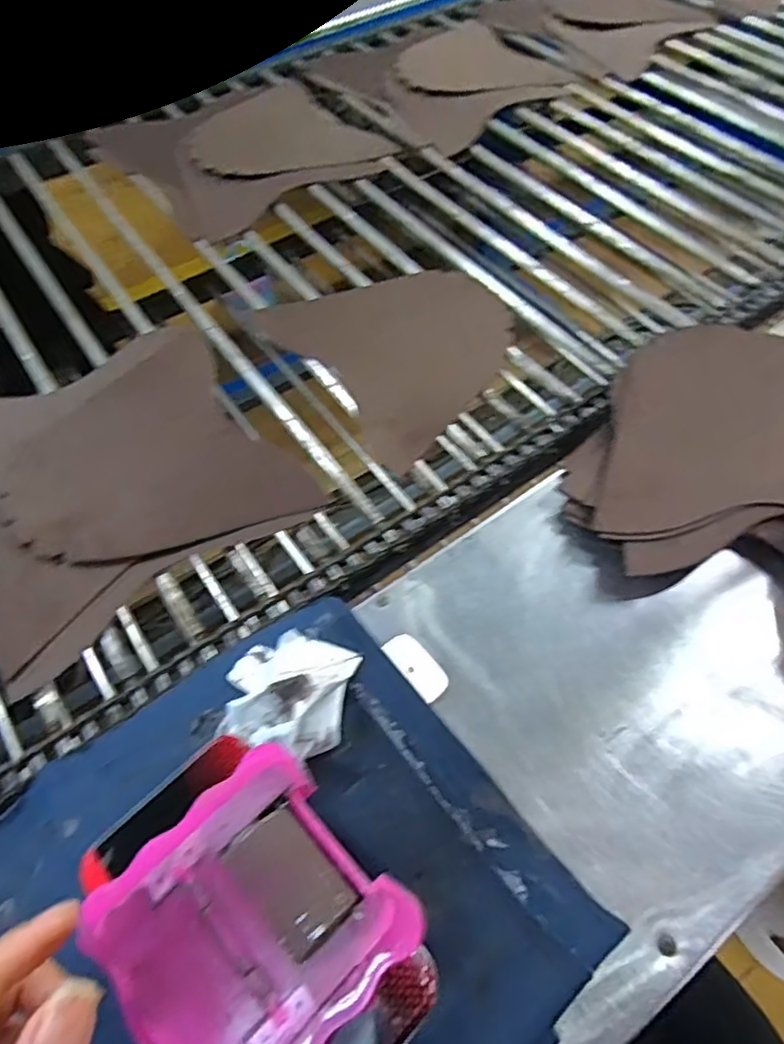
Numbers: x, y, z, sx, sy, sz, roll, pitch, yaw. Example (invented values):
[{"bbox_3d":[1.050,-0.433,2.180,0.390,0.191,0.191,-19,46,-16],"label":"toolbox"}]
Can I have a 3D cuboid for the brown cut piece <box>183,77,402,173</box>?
[{"bbox_3d":[-0.160,-0.533,0.875,0.222,0.006,0.239,-37,65,-20],"label":"brown cut piece"}]

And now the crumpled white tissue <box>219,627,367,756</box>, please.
[{"bbox_3d":[-0.072,0.109,0.419,0.085,0.045,0.087,10,59,7],"label":"crumpled white tissue"}]

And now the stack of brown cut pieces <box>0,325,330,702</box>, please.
[{"bbox_3d":[-0.258,-0.049,0.566,0.276,0.022,0.302,-33,64,-19],"label":"stack of brown cut pieces"}]

